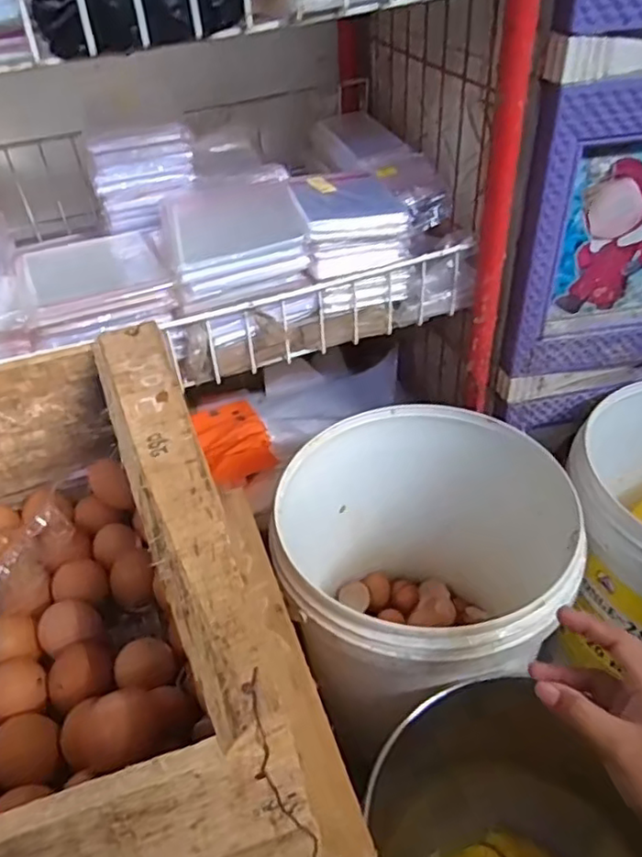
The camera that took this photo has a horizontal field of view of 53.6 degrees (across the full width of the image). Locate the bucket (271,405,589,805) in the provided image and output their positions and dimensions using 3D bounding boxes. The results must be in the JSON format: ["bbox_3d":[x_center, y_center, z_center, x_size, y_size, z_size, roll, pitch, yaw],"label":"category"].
[{"bbox_3d":[0.115,0.194,0.738,0.297,0.312,0.300,-3,41,2],"label":"bucket"}]

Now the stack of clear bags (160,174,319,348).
[{"bbox_3d":[-0.085,-0.176,0.648,0.127,0.097,0.158,-14,41,-10],"label":"stack of clear bags"}]

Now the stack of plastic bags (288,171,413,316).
[{"bbox_3d":[0.028,-0.197,0.665,0.102,0.099,0.120,-12,41,-8],"label":"stack of plastic bags"}]

